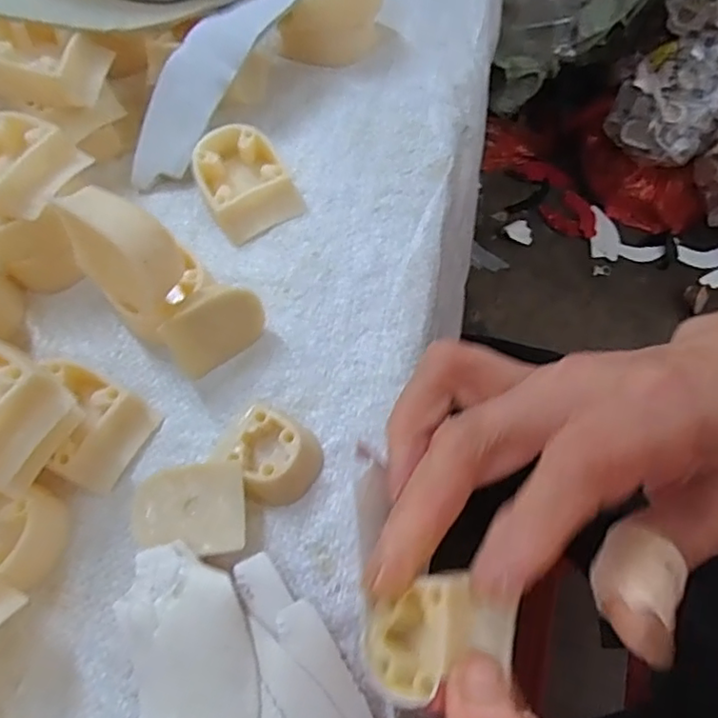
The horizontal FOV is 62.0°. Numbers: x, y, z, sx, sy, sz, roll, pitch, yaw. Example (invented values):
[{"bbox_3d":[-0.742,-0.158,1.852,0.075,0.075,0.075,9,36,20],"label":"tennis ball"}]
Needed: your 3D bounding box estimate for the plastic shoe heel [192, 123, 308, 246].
[{"bbox_3d":[-0.062,-0.097,0.323,0.046,0.023,0.056,-24,66,-8],"label":"plastic shoe heel"}]

